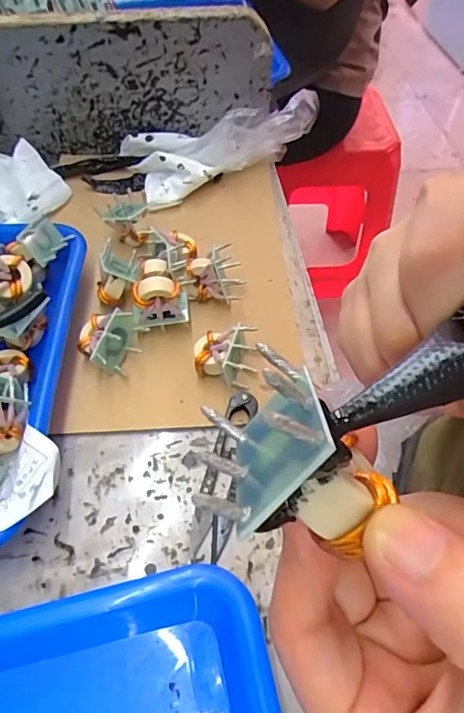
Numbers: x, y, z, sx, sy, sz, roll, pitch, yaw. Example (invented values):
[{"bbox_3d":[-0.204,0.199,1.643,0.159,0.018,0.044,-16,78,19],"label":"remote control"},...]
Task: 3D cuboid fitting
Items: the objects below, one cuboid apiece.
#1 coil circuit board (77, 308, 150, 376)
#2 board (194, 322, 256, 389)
[{"bbox_3d":[-0.084,-0.012,0.333,0.040,0.035,0.041,11,54,6],"label":"coil circuit board"},{"bbox_3d":[-0.005,-0.001,0.333,0.040,0.026,0.032,4,53,1],"label":"board"}]

